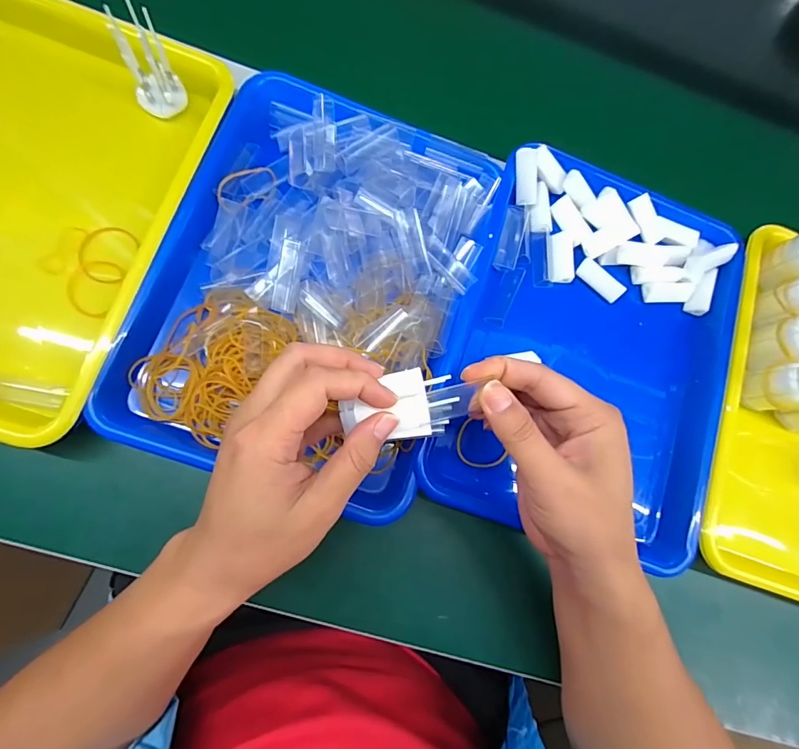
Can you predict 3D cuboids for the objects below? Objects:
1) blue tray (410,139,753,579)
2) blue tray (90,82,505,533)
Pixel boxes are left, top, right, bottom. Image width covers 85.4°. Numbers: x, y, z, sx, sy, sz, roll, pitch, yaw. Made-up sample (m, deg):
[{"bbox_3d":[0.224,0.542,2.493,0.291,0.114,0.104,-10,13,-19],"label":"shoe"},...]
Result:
[{"bbox_3d":[0.171,-0.025,0.389,0.248,0.039,0.334,21,77,-5],"label":"blue tray"},{"bbox_3d":[-0.064,-0.073,0.350,0.236,0.031,0.320,19,77,-5],"label":"blue tray"}]

